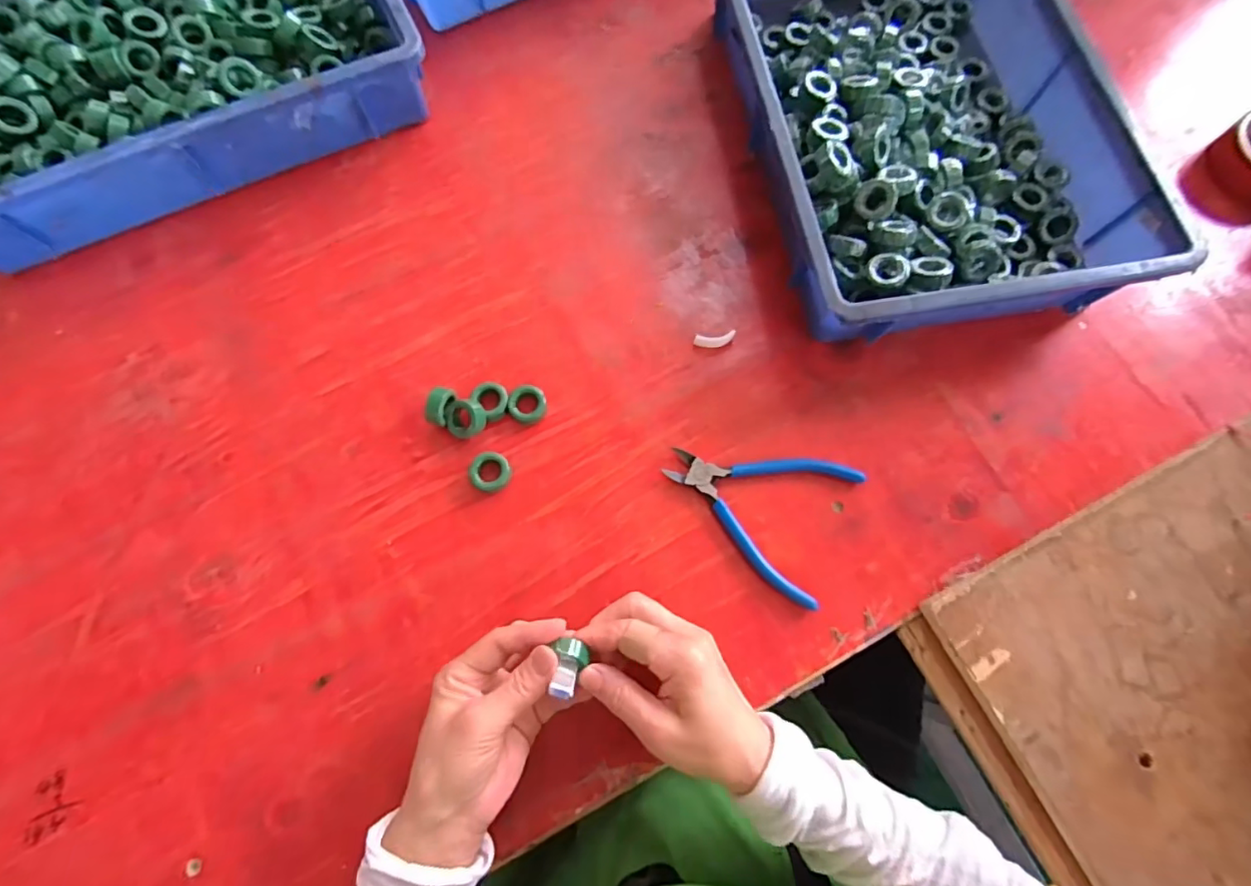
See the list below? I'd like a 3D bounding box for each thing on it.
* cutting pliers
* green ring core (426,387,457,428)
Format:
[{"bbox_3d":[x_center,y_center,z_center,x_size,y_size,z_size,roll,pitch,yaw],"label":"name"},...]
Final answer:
[{"bbox_3d":[0.102,0.043,0.435,0.140,0.009,0.112,27,75,8],"label":"cutting pliers"},{"bbox_3d":[-0.148,-0.028,0.450,0.019,0.026,0.031,11,74,4],"label":"green ring core"}]

